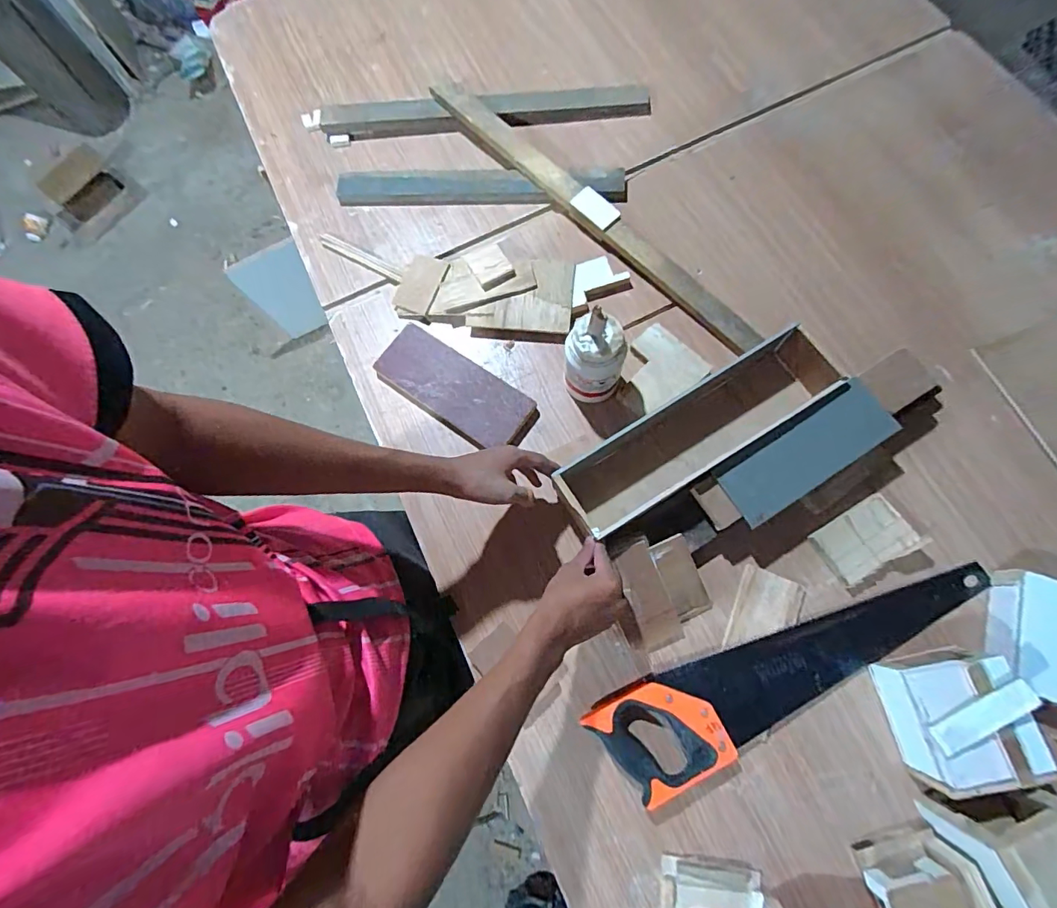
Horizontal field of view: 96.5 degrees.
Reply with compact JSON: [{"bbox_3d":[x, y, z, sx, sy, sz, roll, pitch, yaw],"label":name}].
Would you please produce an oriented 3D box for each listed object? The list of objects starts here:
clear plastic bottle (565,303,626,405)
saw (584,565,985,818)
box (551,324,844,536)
[{"bbox_3d":[0.087,-0.122,0.624,0.077,0.132,0.071,20,76,7],"label":"clear plastic bottle"},{"bbox_3d":[0.329,0.253,0.570,0.506,0.022,0.111,-23,76,-6],"label":"saw"},{"bbox_3d":[0.217,-0.024,0.622,0.378,0.081,0.104,-29,76,-5],"label":"box"}]

